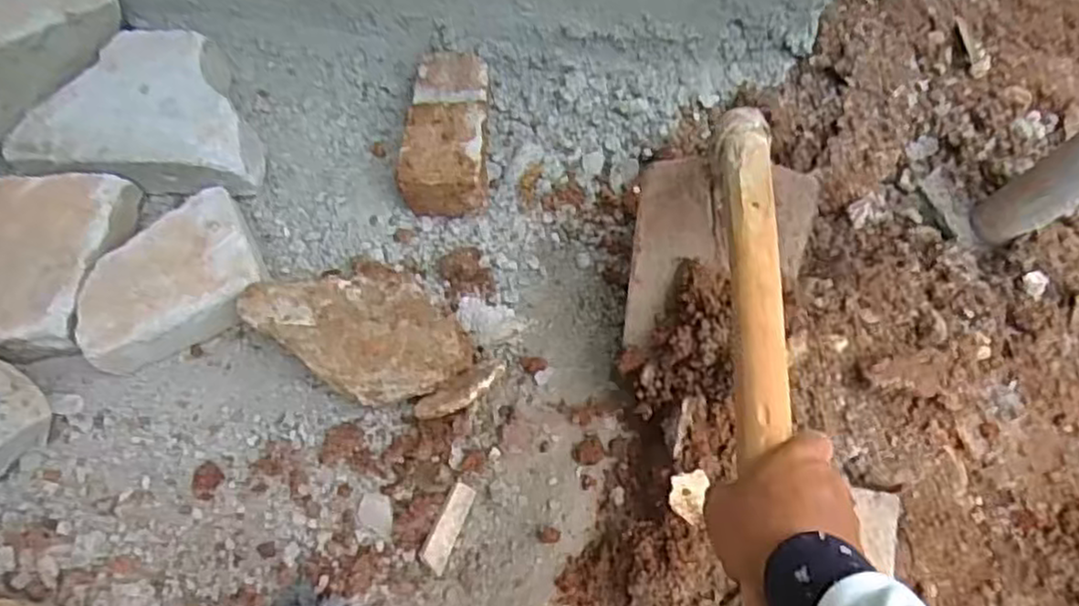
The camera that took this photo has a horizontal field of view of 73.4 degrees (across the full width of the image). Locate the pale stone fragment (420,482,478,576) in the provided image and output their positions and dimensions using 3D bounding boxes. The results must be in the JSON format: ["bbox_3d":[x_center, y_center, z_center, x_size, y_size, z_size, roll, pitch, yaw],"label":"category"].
[{"bbox_3d":[-0.097,0.236,0.764,0.028,0.006,0.092,26,76,-11],"label":"pale stone fragment"}]

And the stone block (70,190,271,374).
[{"bbox_3d":[-0.414,-0.021,0.815,0.197,0.084,0.145,-27,71,-11],"label":"stone block"}]

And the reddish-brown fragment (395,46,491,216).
[{"bbox_3d":[-0.110,-0.216,0.902,0.101,0.085,0.206,4,70,0],"label":"reddish-brown fragment"}]

